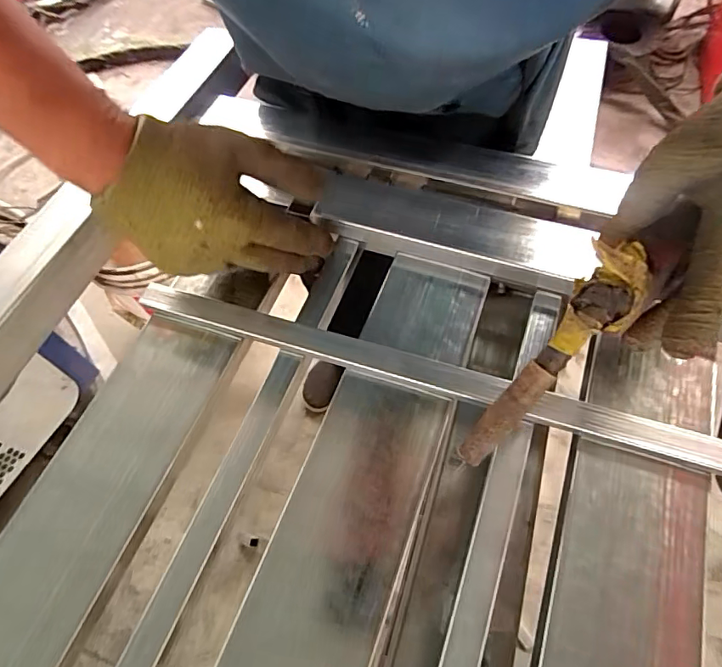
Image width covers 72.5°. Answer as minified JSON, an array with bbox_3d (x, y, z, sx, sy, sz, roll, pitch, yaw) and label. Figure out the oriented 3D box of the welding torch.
[{"bbox_3d":[0.111,0.014,0.285,0.035,0.028,0.153,40,100,23],"label":"welding torch"}]

